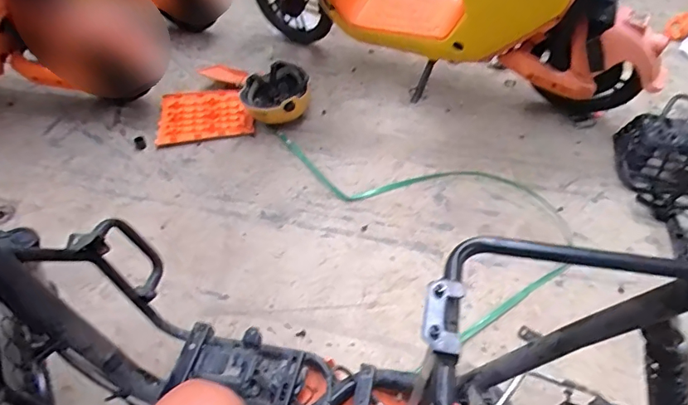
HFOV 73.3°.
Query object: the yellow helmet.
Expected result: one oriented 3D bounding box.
[{"bbox_3d":[-0.238,-0.363,1.627,0.242,0.157,0.206,-8,47,-6],"label":"yellow helmet"}]

